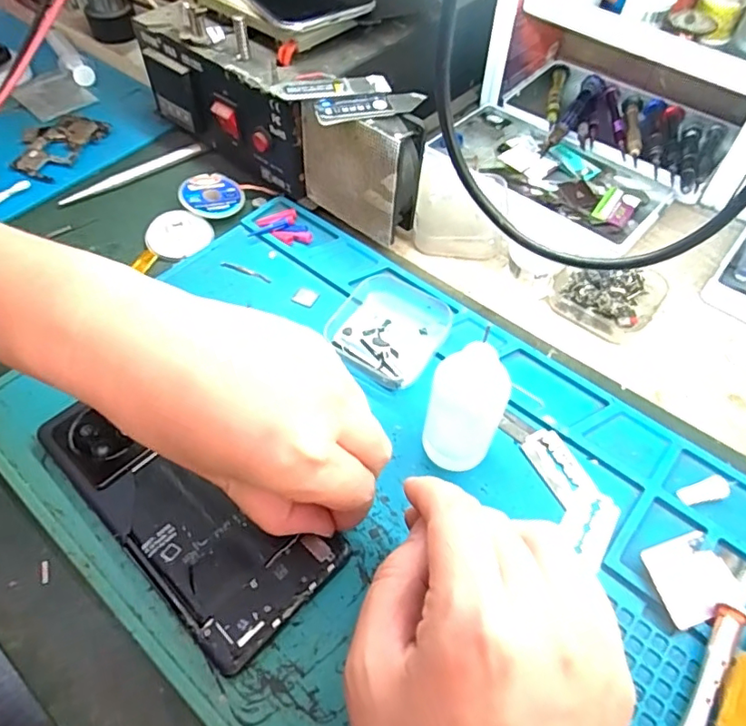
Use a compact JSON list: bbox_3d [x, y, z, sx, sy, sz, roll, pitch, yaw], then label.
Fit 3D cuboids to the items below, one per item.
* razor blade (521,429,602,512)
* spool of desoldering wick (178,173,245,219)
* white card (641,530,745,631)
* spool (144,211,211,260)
[{"bbox_3d":[0.097,0.054,0.283,0.022,0.004,0.042,-22,58,-16],"label":"razor blade"},{"bbox_3d":[-0.117,-0.124,0.397,0.045,0.006,0.046,7,61,-12],"label":"spool of desoldering wick"},{"bbox_3d":[0.147,0.098,0.248,0.041,0.004,0.034,-10,65,-19],"label":"white card"},{"bbox_3d":[-0.135,-0.092,0.384,0.040,0.007,0.037,1,71,-10],"label":"spool"}]

